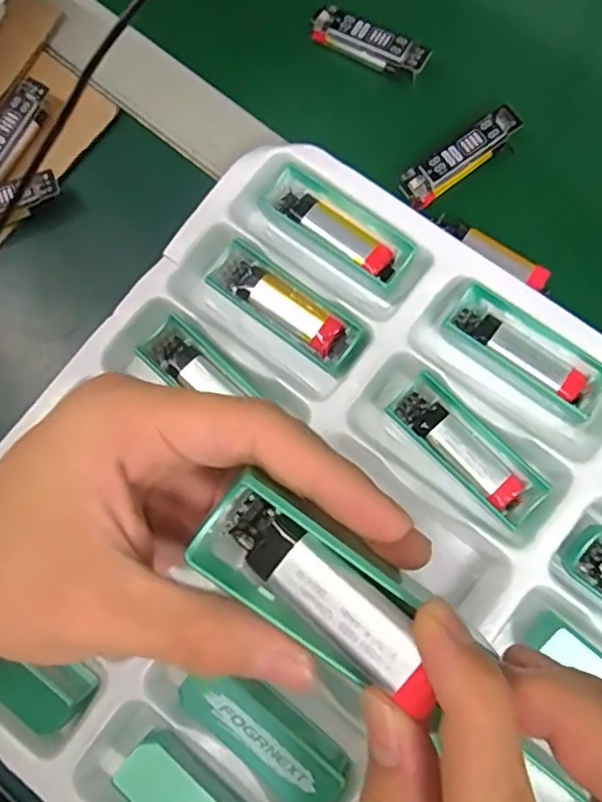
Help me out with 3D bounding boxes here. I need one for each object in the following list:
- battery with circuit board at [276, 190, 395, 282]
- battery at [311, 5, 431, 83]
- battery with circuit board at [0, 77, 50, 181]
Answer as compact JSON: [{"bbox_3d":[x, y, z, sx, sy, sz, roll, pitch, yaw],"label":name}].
[{"bbox_3d":[0.019,-0.085,0.322,0.067,0.010,0.018,36,85,8],"label":"battery with circuit board"},{"bbox_3d":[0.038,-0.200,0.355,0.067,0.015,0.016,29,84,8],"label":"battery"},{"bbox_3d":[-0.160,-0.145,0.347,0.015,0.013,0.067,31,84,8],"label":"battery with circuit board"}]

